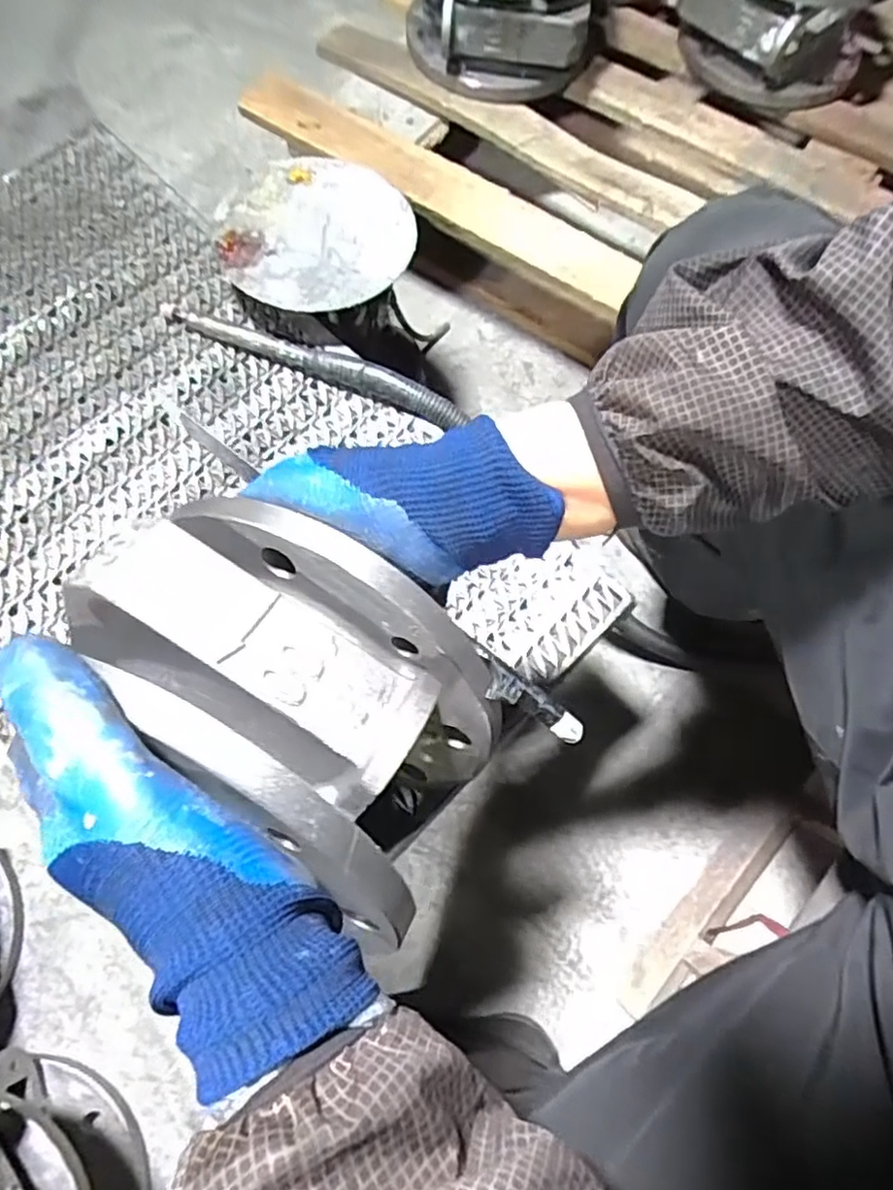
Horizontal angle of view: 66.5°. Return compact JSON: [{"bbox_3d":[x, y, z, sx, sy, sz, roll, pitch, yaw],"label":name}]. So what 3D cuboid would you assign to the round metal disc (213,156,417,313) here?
[{"bbox_3d":[-0.110,-0.305,0.569,0.160,0.014,0.158,1,70,-2],"label":"round metal disc"}]

